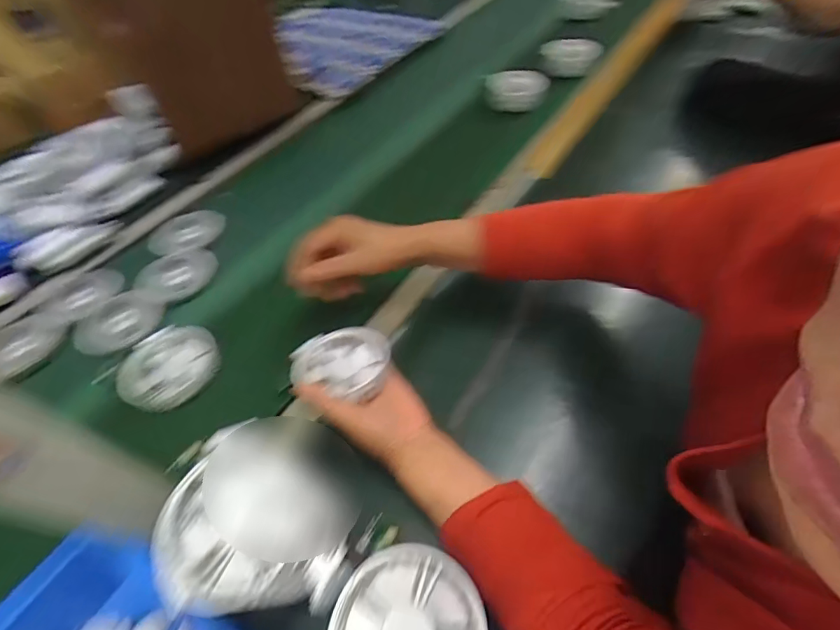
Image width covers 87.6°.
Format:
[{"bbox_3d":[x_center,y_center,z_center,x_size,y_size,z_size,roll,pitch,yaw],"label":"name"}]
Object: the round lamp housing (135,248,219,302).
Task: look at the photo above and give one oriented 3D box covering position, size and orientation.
[{"bbox_3d":[-0.341,-0.058,0.619,0.104,0.024,0.071,-32,55,-18],"label":"round lamp housing"}]

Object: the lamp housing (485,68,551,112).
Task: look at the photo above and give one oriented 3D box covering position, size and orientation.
[{"bbox_3d":[0.176,-0.406,0.798,0.111,0.058,0.049,6,52,11],"label":"lamp housing"}]

